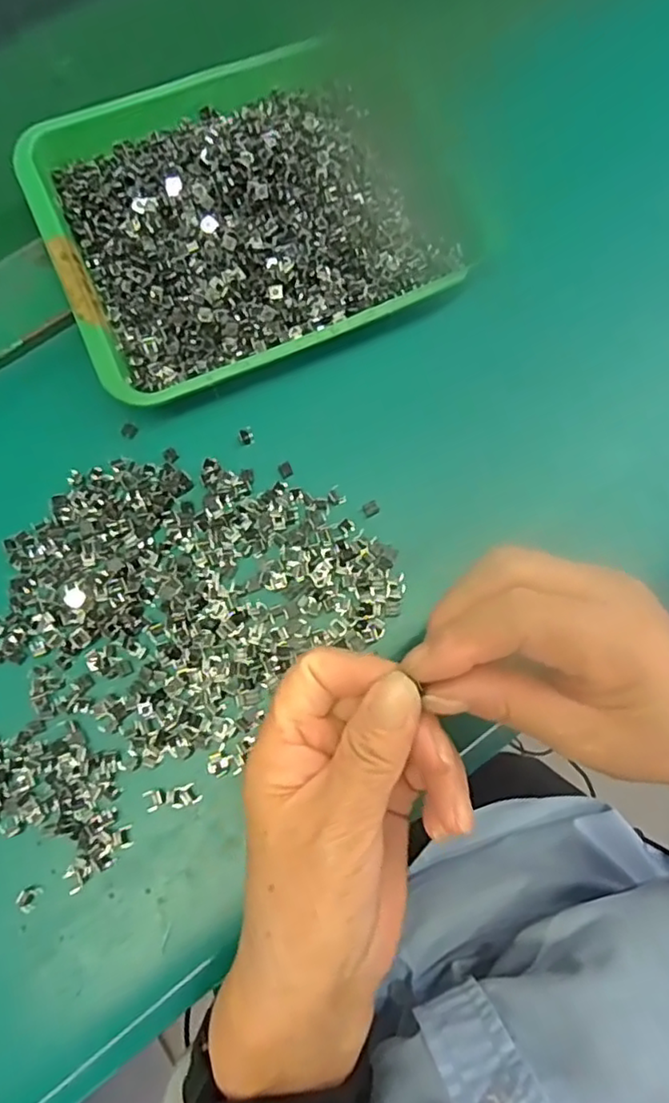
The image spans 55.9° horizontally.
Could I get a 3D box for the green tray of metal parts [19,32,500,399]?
[{"bbox_3d":[-0.042,-0.181,0.337,0.213,0.033,0.176,-22,77,-5],"label":"green tray of metal parts"}]

